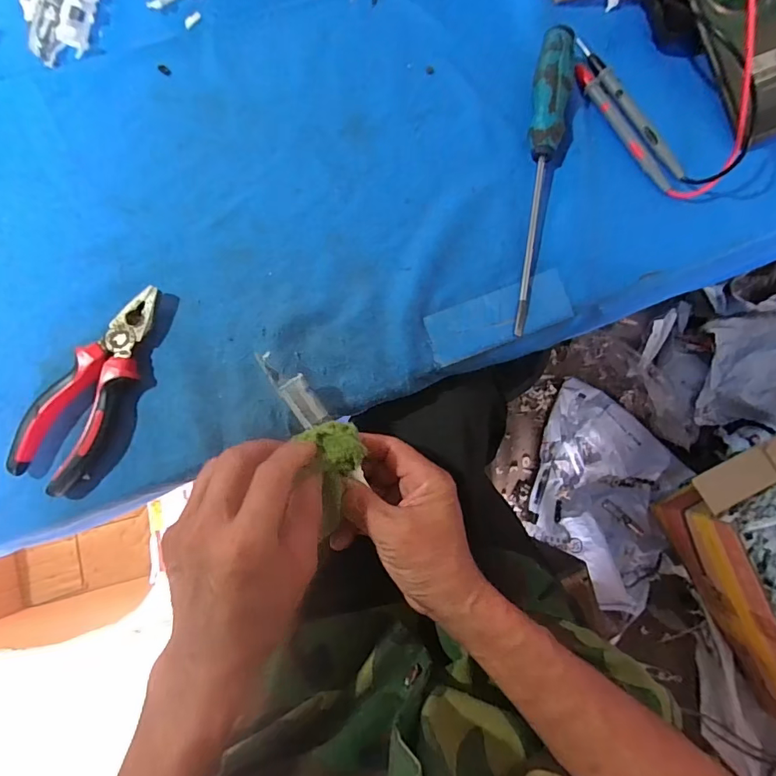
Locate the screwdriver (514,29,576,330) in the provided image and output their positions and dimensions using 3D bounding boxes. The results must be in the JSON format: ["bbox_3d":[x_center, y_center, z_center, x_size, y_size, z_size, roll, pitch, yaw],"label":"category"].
[{"bbox_3d":[0.124,-0.168,0.370,0.029,0.029,0.250,8,80,1],"label":"screwdriver"}]

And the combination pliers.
[{"bbox_3d":[-0.209,0.002,0.344,0.057,0.021,0.155,33,81,5],"label":"combination pliers"}]

